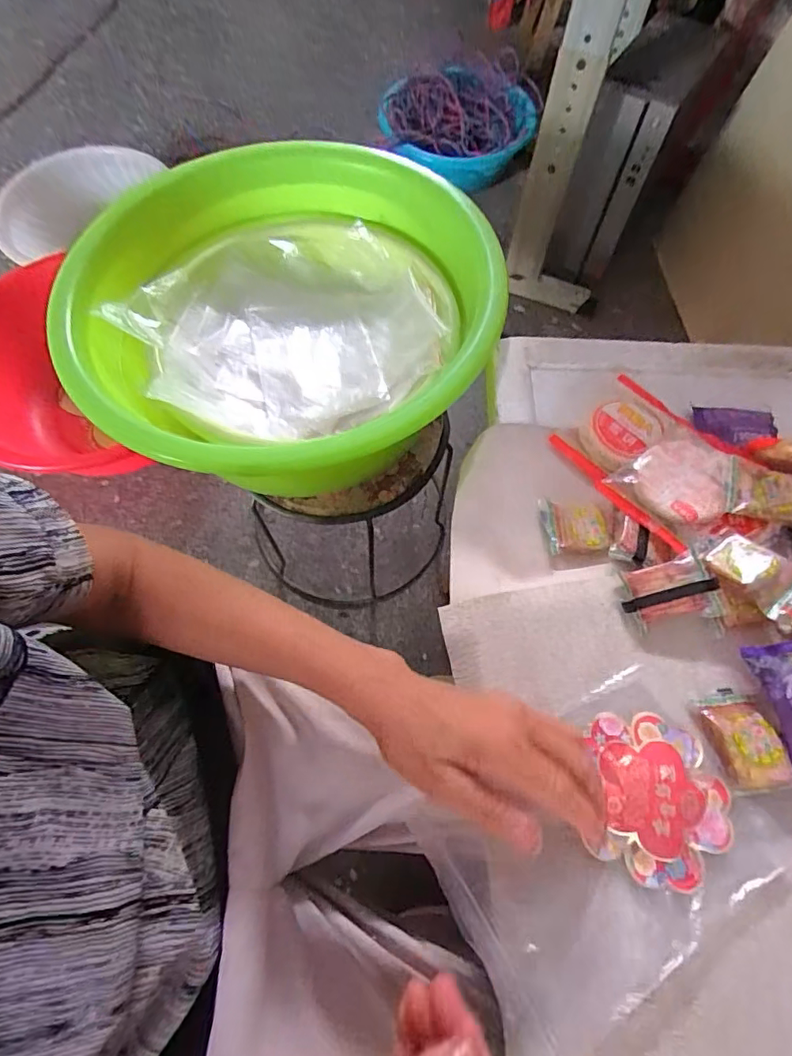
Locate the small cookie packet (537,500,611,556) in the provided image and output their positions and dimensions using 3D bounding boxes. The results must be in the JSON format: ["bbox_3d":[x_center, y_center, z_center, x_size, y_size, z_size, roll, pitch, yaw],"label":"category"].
[{"bbox_3d":[0.153,-0.002,0.438,0.056,0.012,0.048,-3,67,-2],"label":"small cookie packet"}]

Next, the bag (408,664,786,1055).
[{"bbox_3d":[0.129,0.191,0.313,0.195,0.036,0.140,-29,70,-12],"label":"bag"}]

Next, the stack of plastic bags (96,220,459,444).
[{"bbox_3d":[-0.126,-0.252,0.622,0.359,0.083,0.294,-14,68,-6],"label":"stack of plastic bags"}]

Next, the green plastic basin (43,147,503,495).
[{"bbox_3d":[-0.119,-0.272,0.626,0.438,0.166,0.432,0,67,0],"label":"green plastic basin"}]

